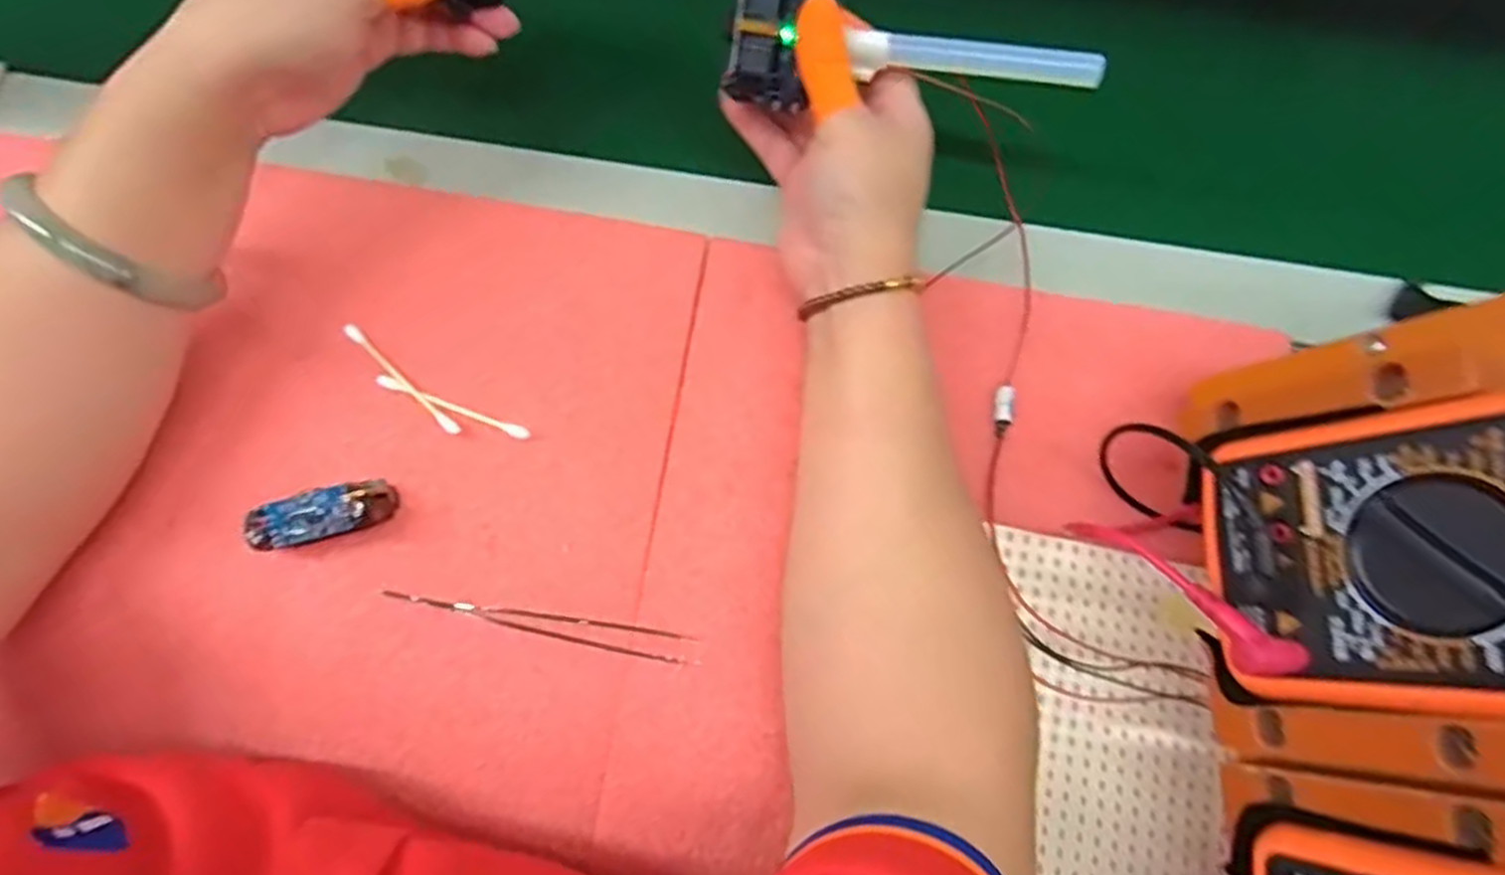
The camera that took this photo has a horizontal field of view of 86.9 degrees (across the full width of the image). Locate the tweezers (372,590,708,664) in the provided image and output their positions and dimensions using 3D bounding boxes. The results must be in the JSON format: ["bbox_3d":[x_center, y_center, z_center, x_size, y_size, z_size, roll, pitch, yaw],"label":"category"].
[{"bbox_3d":[-0.086,0.077,0.329,0.129,0.004,0.012,11,76,1],"label":"tweezers"}]

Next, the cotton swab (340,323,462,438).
[{"bbox_3d":[-0.154,-0.025,0.348,0.069,0.004,0.006,41,79,8],"label":"cotton swab"}]

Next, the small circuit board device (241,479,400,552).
[{"bbox_3d":[-0.177,0.033,0.329,0.054,0.021,0.019,-14,77,-5],"label":"small circuit board device"}]

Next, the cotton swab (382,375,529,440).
[{"bbox_3d":[-0.131,-0.013,0.347,0.071,0.004,0.006,21,77,3],"label":"cotton swab"}]

